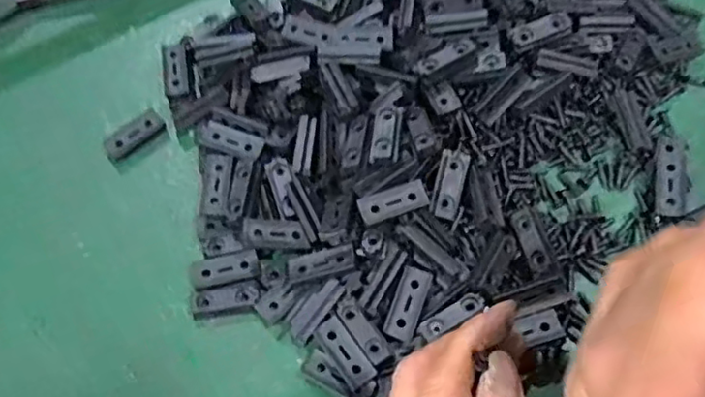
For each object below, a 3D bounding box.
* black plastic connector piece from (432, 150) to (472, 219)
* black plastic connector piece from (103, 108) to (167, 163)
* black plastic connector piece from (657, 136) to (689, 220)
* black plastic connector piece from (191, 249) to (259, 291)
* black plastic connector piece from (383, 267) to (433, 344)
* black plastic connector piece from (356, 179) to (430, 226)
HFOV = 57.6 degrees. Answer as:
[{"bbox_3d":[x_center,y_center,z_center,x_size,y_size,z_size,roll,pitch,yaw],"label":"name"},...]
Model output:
[{"bbox_3d":[0.050,-0.007,0.330,0.013,0.004,0.034,14,88,7],"label":"black plastic connector piece"},{"bbox_3d":[-0.125,-0.036,0.368,0.036,0.007,0.014,-40,72,-14],"label":"black plastic connector piece"},{"bbox_3d":[0.168,-0.014,0.337,0.014,0.009,0.055,14,53,7],"label":"black plastic connector piece"},{"bbox_3d":[-0.066,0.037,0.331,0.035,0.004,0.015,-13,68,-4],"label":"black plastic connector piece"},{"bbox_3d":[0.027,0.051,0.312,0.013,0.006,0.035,20,69,9],"label":"black plastic connector piece"},{"bbox_3d":[0.021,0.003,0.325,0.034,0.010,0.015,-19,68,-7],"label":"black plastic connector piece"}]

